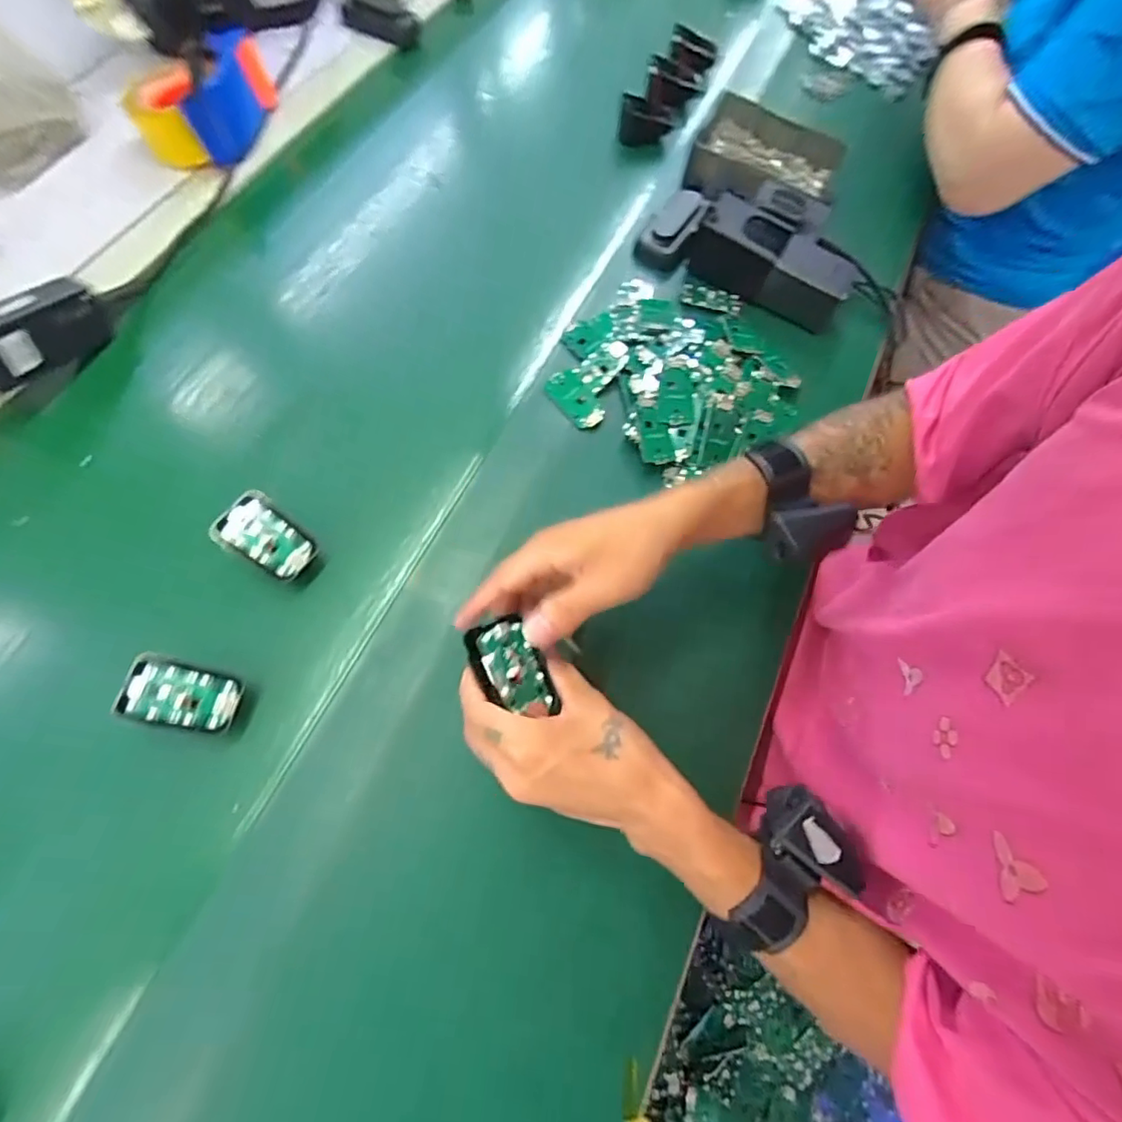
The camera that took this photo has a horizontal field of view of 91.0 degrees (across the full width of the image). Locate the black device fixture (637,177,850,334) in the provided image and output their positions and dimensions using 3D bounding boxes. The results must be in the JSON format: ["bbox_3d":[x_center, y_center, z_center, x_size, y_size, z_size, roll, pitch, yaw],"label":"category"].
[{"bbox_3d":[0.207,-0.344,0.578,0.216,0.060,0.145,28,68,9],"label":"black device fixture"}]

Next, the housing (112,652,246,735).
[{"bbox_3d":[-0.259,0.091,0.377,0.070,0.011,0.043,18,64,-17],"label":"housing"}]

